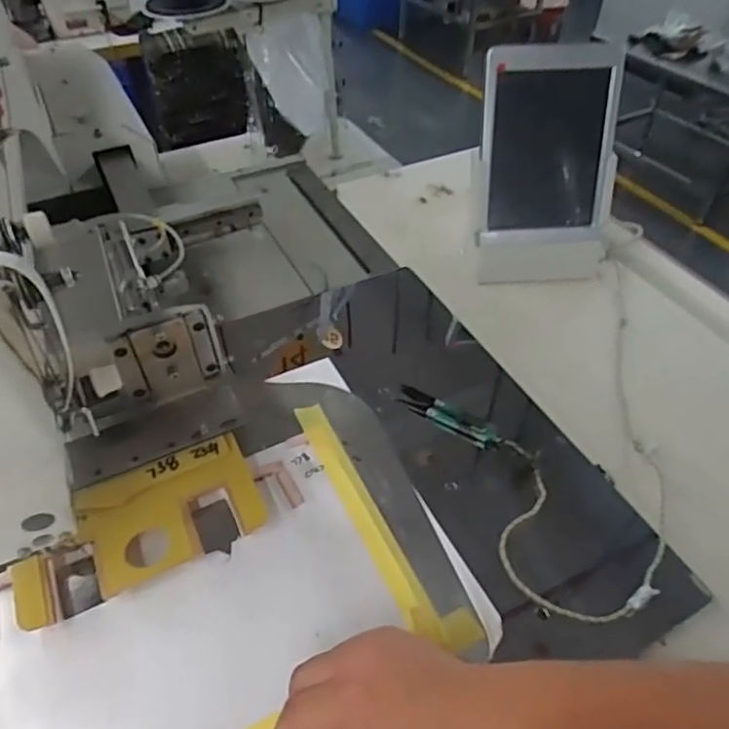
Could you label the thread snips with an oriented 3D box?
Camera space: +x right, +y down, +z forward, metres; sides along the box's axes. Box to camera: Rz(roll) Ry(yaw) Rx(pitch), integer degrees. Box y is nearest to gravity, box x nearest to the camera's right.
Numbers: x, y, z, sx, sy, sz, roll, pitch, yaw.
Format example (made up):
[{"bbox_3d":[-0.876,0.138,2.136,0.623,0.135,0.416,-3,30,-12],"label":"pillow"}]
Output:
[{"bbox_3d":[0.078,0.049,0.544,0.102,0.006,0.028,29,53,25],"label":"thread snips"}]

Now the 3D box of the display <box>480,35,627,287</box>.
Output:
[{"bbox_3d":[0.207,-0.211,0.661,0.162,0.241,0.099,-2,47,1],"label":"display"}]

